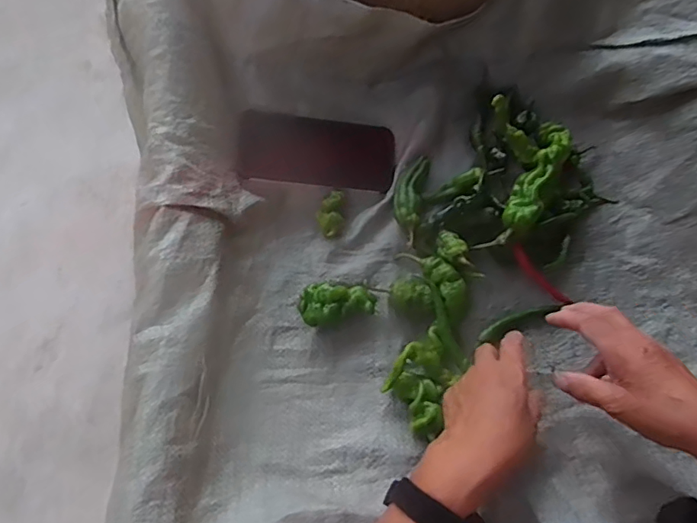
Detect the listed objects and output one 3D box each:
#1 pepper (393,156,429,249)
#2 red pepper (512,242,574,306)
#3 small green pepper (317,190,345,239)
[{"bbox_3d":[0.065,-0.068,0.595,0.032,0.028,0.097,9,64,7],"label":"pepper"},{"bbox_3d":[0.196,0.015,0.561,0.016,0.010,0.079,-42,90,-20],"label":"red pepper"},{"bbox_3d":[-0.019,-0.053,0.592,0.026,0.022,0.052,7,76,2],"label":"small green pepper"}]

